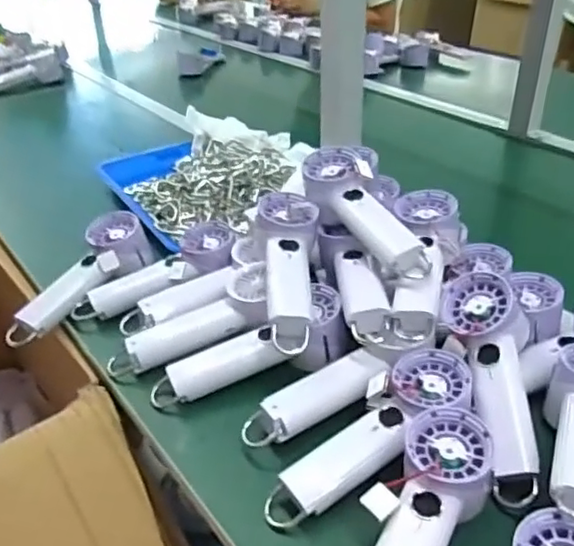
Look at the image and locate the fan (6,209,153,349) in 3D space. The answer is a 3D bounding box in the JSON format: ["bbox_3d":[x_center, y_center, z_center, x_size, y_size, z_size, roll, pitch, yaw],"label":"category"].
[{"bbox_3d":[-0.237,0.010,0.696,0.080,0.049,0.196,22,59,32],"label":"fan"}]

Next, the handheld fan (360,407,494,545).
[{"bbox_3d":[0.087,0.181,0.414,0.074,0.032,0.199,17,53,26],"label":"handheld fan"}]

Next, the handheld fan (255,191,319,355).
[{"bbox_3d":[0.001,-0.001,0.605,0.063,0.057,0.190,-2,47,0],"label":"handheld fan"}]

